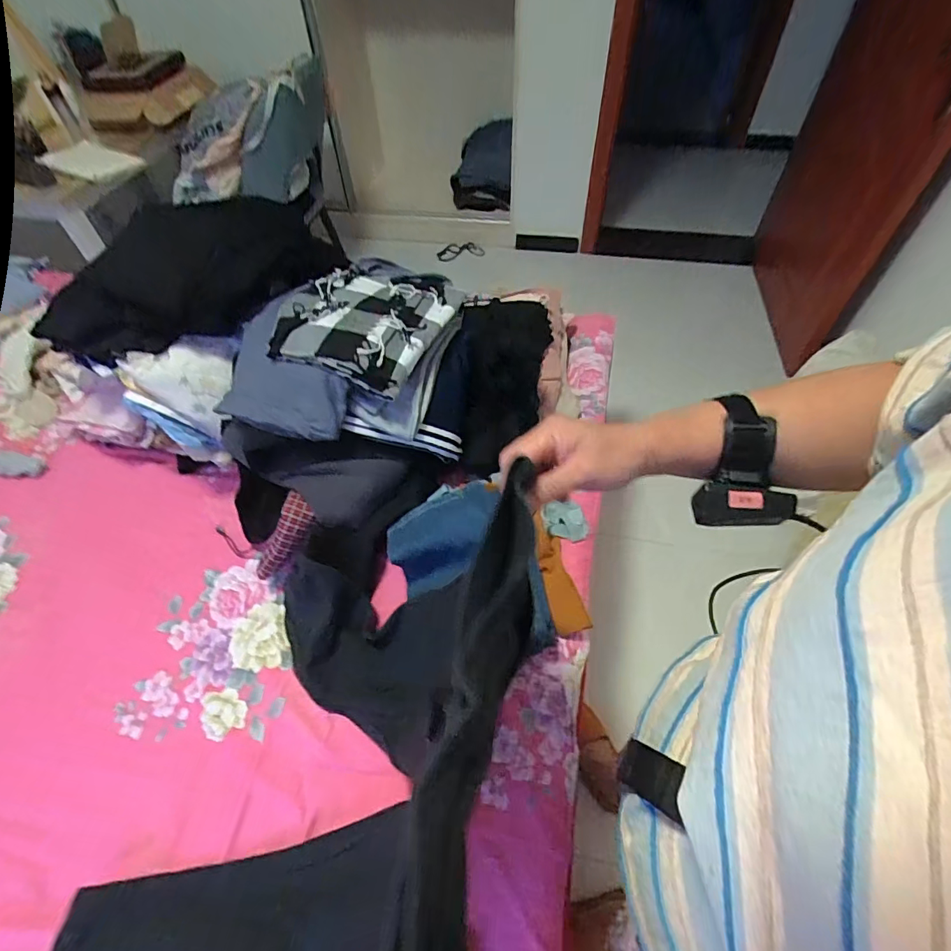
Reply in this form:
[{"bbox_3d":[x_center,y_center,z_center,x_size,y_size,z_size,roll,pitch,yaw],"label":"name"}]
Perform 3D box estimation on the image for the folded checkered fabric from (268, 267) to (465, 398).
[{"bbox_3d":[-0.186,-0.294,0.886,0.247,0.073,0.326,13,55,11],"label":"folded checkered fabric"}]

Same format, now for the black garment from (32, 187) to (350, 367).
[{"bbox_3d":[-0.508,-0.370,0.900,0.511,0.155,0.157,-36,60,-23],"label":"black garment"}]

